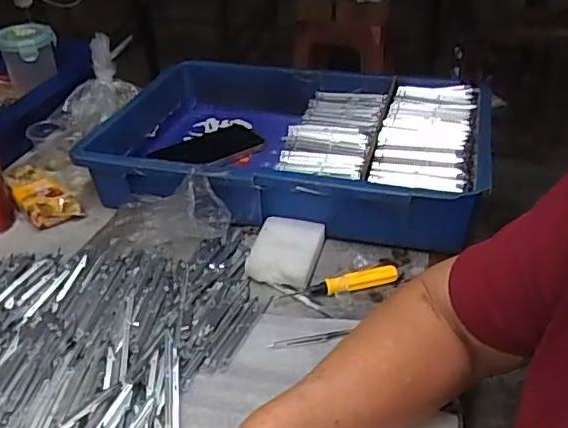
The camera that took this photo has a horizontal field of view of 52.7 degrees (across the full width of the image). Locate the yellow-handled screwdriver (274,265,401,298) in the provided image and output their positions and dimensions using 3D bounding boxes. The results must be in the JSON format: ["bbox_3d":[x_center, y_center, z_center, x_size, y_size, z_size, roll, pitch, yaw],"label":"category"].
[{"bbox_3d":[0.051,0.065,0.531,0.110,0.022,0.016,-8,34,-13],"label":"yellow-handled screwdriver"}]

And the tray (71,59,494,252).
[{"bbox_3d":[0.011,-0.084,0.680,0.418,0.093,0.290,9,34,13],"label":"tray"}]

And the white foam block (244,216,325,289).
[{"bbox_3d":[0.003,0.037,0.560,0.063,0.026,0.079,11,35,15],"label":"white foam block"}]

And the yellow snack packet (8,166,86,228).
[{"bbox_3d":[-0.277,-0.019,0.654,0.053,0.036,0.104,-25,41,-33],"label":"yellow snack packet"}]

